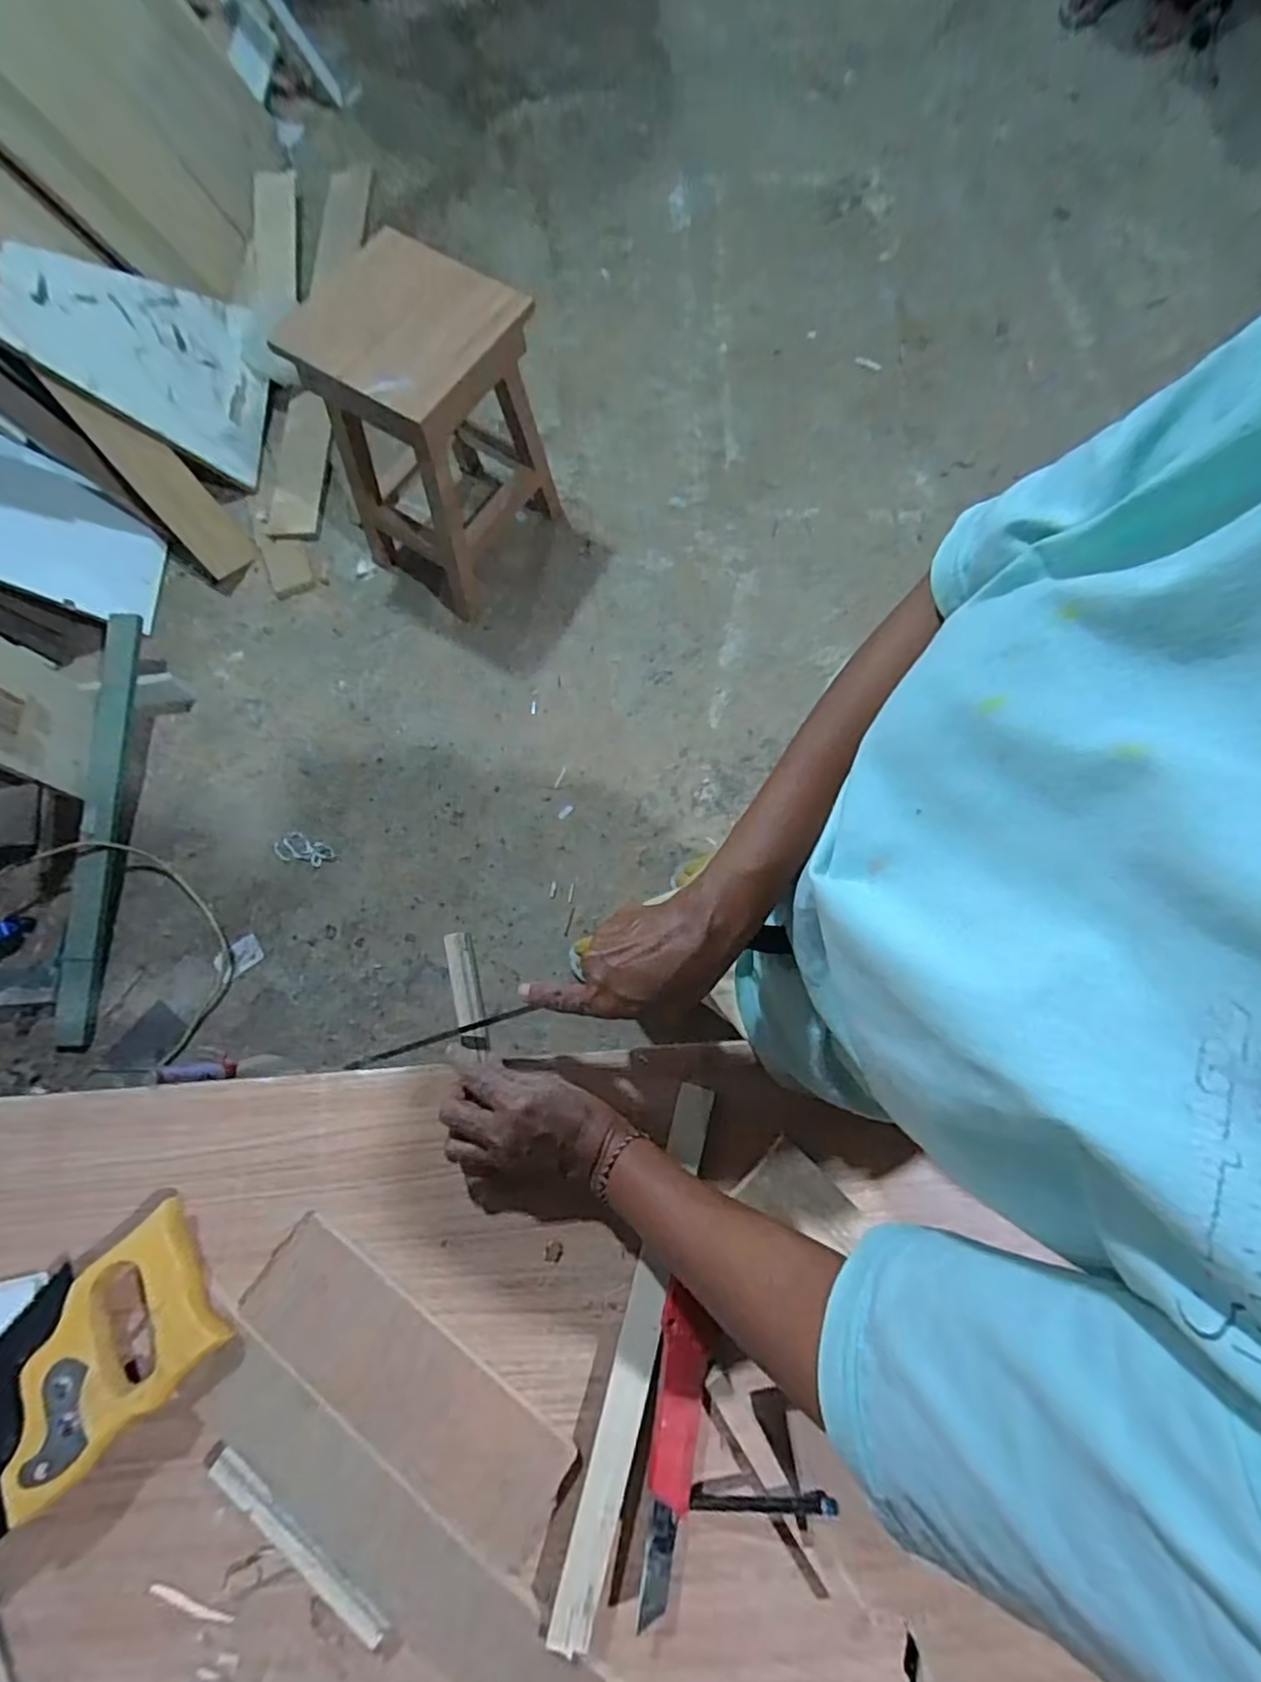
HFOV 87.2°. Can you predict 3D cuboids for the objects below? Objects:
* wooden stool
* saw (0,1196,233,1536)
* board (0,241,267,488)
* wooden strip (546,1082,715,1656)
[{"bbox_3d":[-0.356,-0.765,1.252,0.277,0.496,0.370,30,76,8],"label":"wooden stool"},{"bbox_3d":[-0.433,0.396,0.395,0.401,0.034,0.100,-37,77,-10],"label":"saw"},{"bbox_3d":[-0.989,-1.040,1.371,0.029,0.459,0.380,4,81,35],"label":"board"},{"bbox_3d":[0.006,0.317,0.424,0.026,0.017,0.309,15,74,4],"label":"wooden strip"}]

